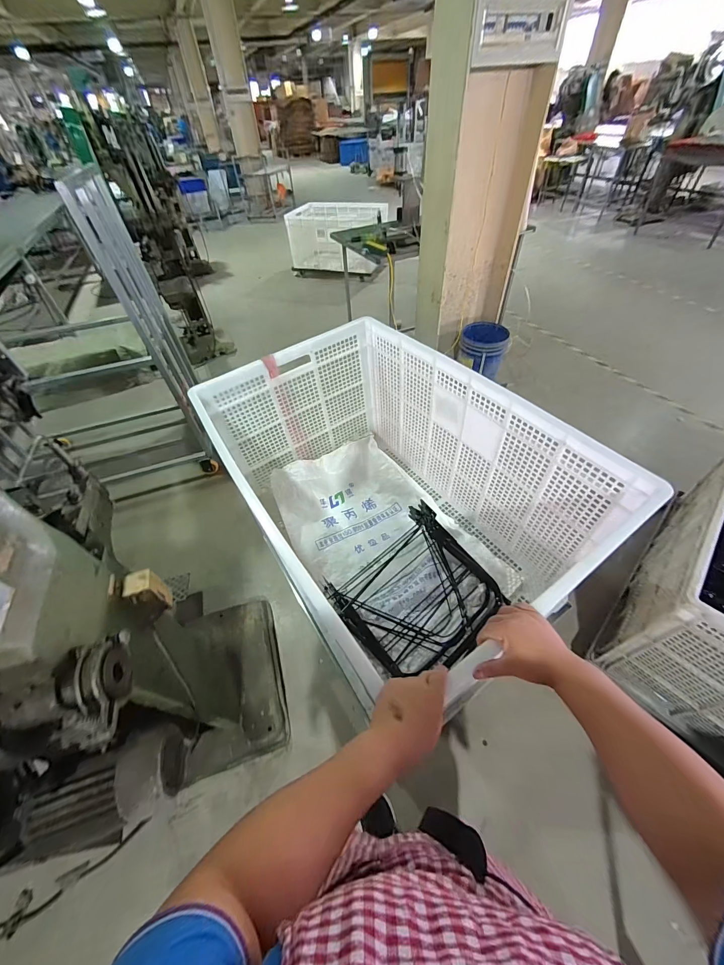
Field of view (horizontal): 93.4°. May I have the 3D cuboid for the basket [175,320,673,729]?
[{"bbox_3d":[0.047,0.029,0.983,0.642,0.497,0.954,-30,53,-20],"label":"basket"}]

